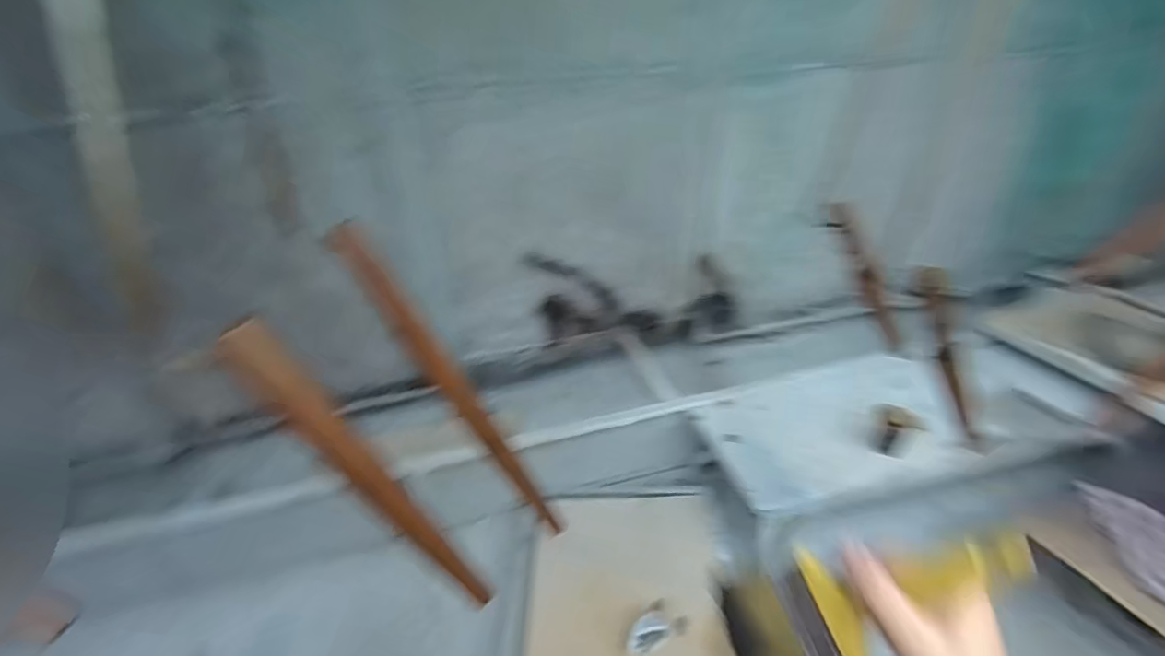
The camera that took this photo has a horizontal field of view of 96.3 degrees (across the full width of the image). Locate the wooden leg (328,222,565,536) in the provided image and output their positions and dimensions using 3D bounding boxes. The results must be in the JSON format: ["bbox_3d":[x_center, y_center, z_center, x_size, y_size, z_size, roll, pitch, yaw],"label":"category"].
[{"bbox_3d":[-0.143,0.104,0.658,0.029,0.526,0.035,-23,31,7],"label":"wooden leg"}]

